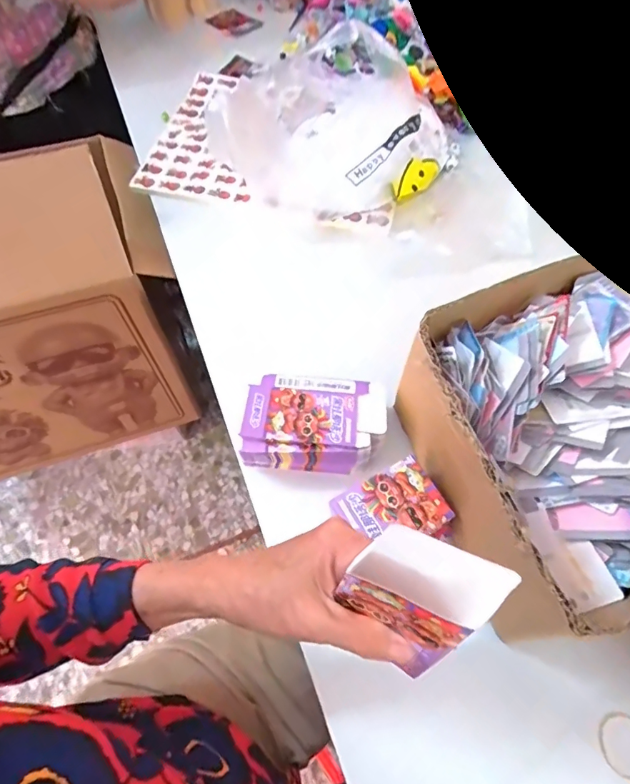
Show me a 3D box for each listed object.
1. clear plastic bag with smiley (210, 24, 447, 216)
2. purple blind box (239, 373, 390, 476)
[{"bbox_3d":[0.027,-0.410,0.699,0.351,0.086,0.338,9,62,4],"label":"clear plastic bag with smiley"},{"bbox_3d":[0.000,0.032,0.493,0.139,0.059,0.096,4,62,2],"label":"purple blind box"}]

